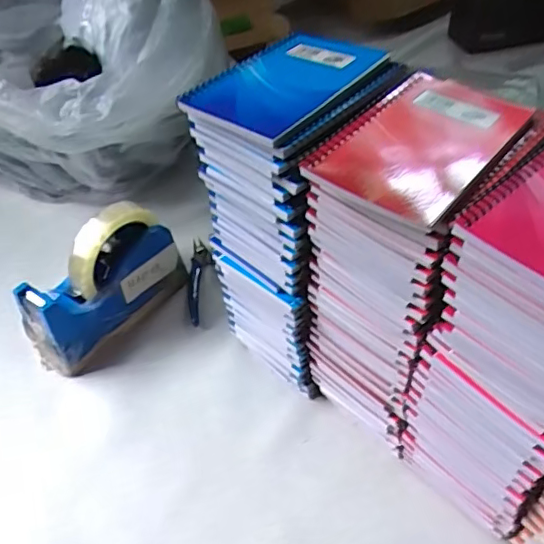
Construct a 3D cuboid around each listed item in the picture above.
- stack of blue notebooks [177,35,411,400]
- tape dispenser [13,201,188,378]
[{"bbox_3d":[0.023,-0.037,0.465,0.111,0.261,0.136,28,55,28],"label":"stack of blue notebooks"},{"bbox_3d":[-0.158,0.011,0.532,0.053,0.118,0.158,33,57,31],"label":"tape dispenser"}]

